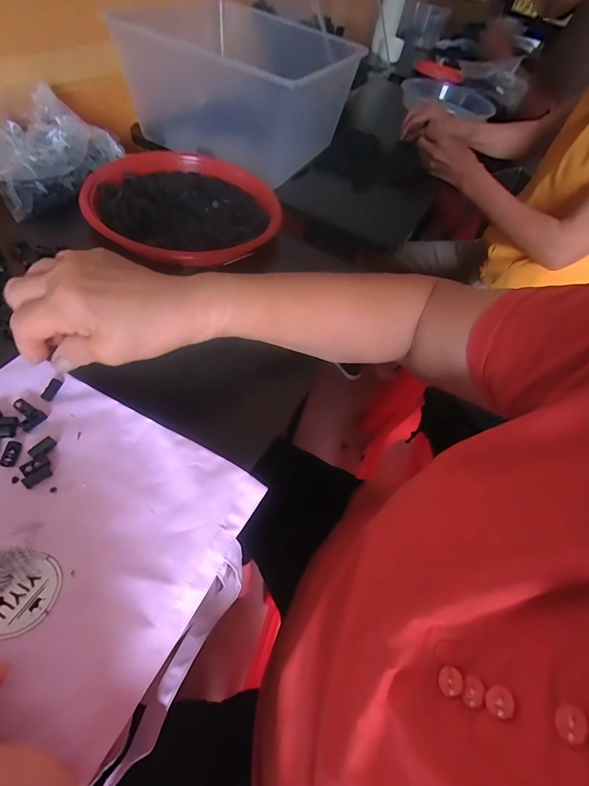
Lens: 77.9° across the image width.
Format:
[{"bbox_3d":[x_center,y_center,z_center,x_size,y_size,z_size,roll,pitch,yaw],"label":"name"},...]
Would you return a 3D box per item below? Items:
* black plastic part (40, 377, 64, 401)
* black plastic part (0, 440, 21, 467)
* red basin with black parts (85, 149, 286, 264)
[{"bbox_3d":[-0.202,-0.003,0.303,0.007,0.006,0.019,26,79,12],"label":"black plastic part"},{"bbox_3d":[-0.211,0.045,0.270,0.009,0.005,0.019,3,56,-11],"label":"black plastic part"},{"bbox_3d":[-0.143,-0.241,0.470,0.241,0.044,0.221,6,55,-9],"label":"red basin with black parts"}]

